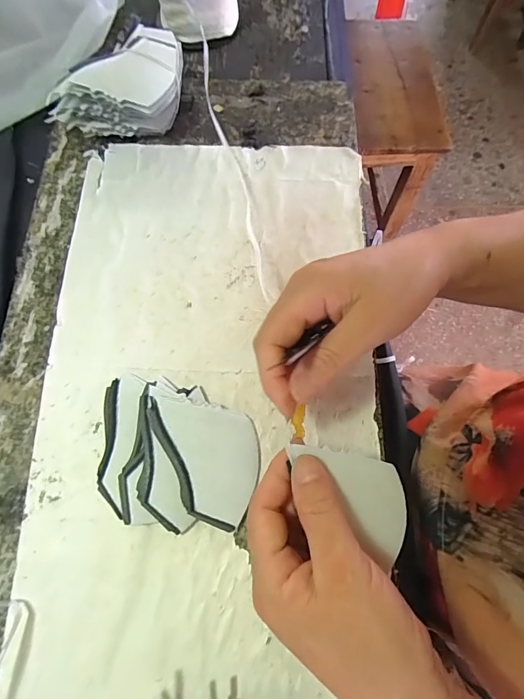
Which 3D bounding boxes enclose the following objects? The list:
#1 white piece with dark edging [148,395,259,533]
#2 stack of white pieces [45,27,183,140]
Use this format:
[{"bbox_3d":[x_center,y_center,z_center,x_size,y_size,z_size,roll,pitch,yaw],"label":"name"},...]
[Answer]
[{"bbox_3d":[-0.042,0.077,0.278,0.079,0.008,0.078,12,69,-14],"label":"white piece with dark edging"},{"bbox_3d":[-0.132,-0.249,0.377,0.112,0.061,0.088,7,70,3],"label":"stack of white pieces"}]

